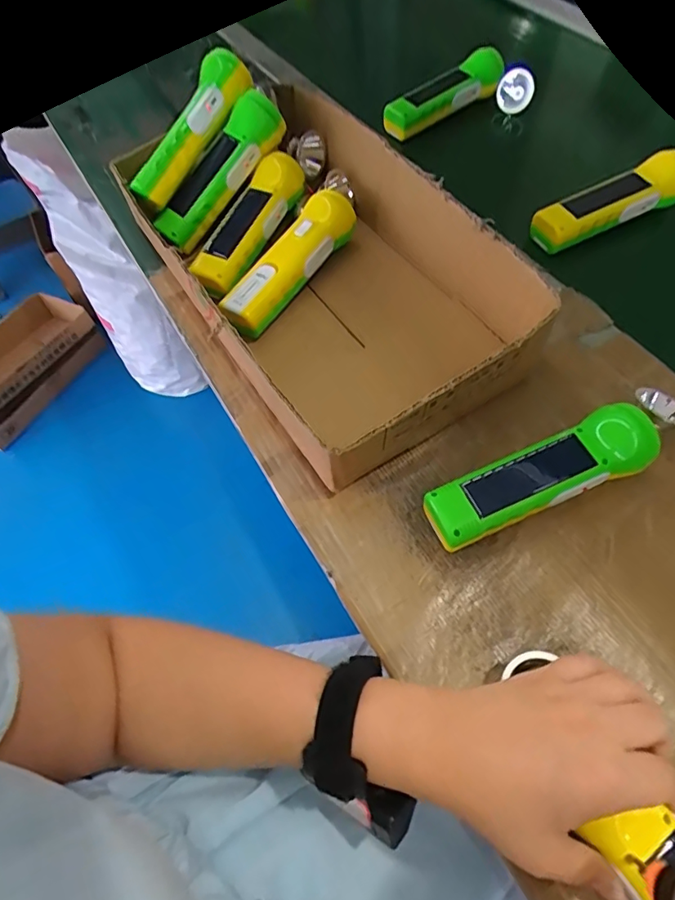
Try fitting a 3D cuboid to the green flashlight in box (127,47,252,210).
[{"bbox_3d":[-0.150,-0.326,0.509,0.054,0.040,0.173,30,86,19],"label":"green flashlight in box"}]

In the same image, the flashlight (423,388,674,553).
[{"bbox_3d":[0.166,0.013,0.366,0.216,0.042,0.049,-25,62,-10],"label":"flashlight"}]

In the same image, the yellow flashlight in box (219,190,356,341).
[{"bbox_3d":[-0.045,-0.180,0.475,0.043,0.041,0.176,32,67,20],"label":"yellow flashlight in box"}]

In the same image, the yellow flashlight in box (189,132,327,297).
[{"bbox_3d":[-0.083,-0.241,0.504,0.061,0.043,0.211,21,64,15],"label":"yellow flashlight in box"}]

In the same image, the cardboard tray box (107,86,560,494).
[{"bbox_3d":[-0.023,-0.177,0.461,0.233,0.088,0.404,-29,62,-13],"label":"cardboard tray box"}]

